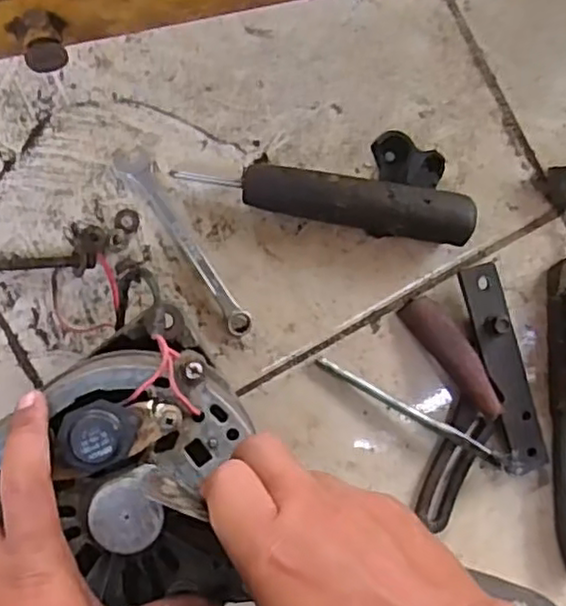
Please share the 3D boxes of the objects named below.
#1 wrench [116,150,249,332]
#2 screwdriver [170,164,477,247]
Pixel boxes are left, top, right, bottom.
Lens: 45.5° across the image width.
[{"bbox_3d":[-0.068,-0.045,0.481,0.023,0.008,0.155,-35,94,-7],"label":"wrench"},{"bbox_3d":[0.033,-0.073,0.483,0.205,0.043,0.036,8,88,-8],"label":"screwdriver"}]

